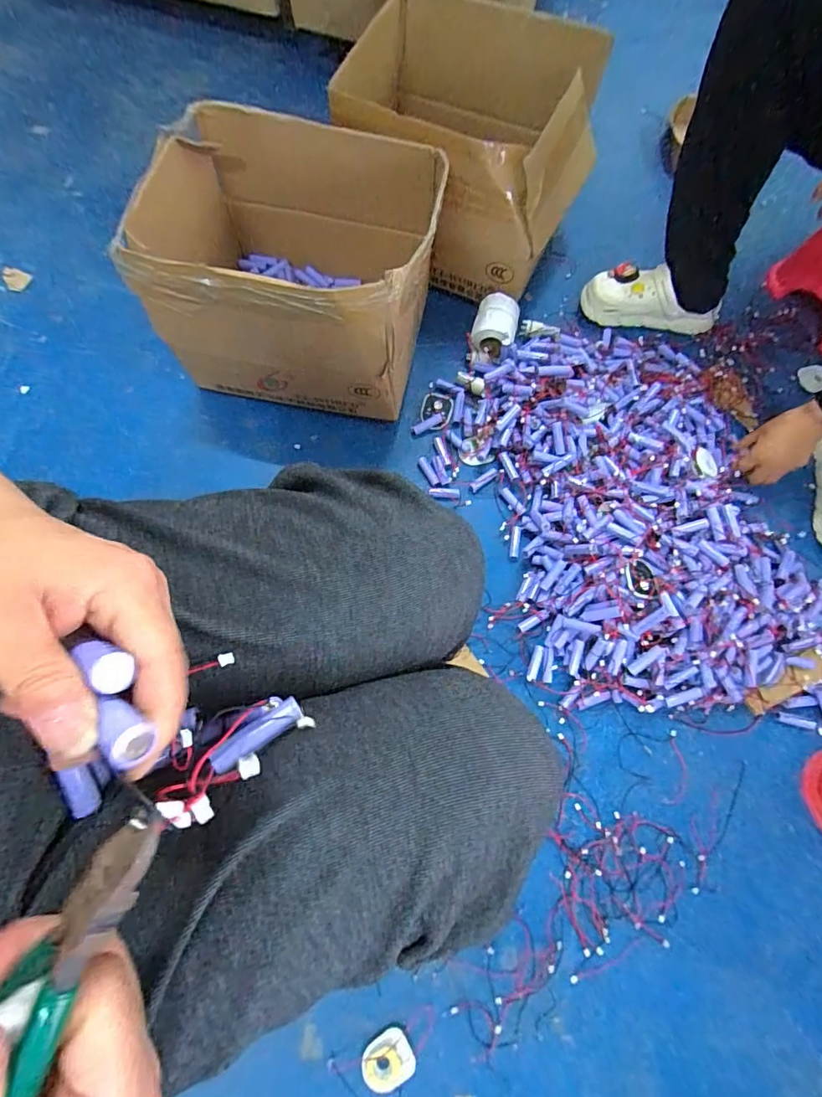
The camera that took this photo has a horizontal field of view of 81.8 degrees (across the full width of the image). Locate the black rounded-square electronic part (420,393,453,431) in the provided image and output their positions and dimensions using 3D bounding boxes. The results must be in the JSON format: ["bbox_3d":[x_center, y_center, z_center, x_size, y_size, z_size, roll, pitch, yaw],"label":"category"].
[{"bbox_3d":[0.043,-0.231,0.799,0.049,0.011,0.065,16,74,3],"label":"black rounded-square electronic part"}]

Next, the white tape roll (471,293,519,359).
[{"bbox_3d":[0.143,-0.374,0.807,0.072,0.057,0.095,16,74,3],"label":"white tape roll"}]

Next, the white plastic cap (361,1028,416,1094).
[{"bbox_3d":[-0.026,0.598,0.551,0.061,0.007,0.057,-27,76,-9],"label":"white plastic cap"}]

